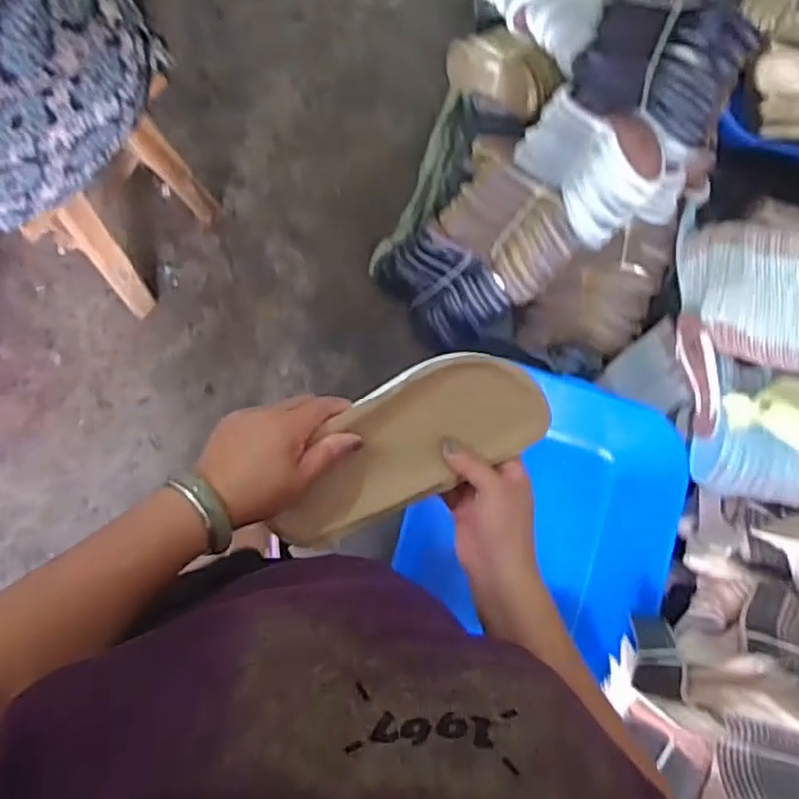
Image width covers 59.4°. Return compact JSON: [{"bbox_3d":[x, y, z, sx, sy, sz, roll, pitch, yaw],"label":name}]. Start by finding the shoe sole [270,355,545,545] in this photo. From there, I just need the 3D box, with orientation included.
[{"bbox_3d":[0.004,0.035,0.577,0.234,0.011,0.102,-25,104,-3],"label":"shoe sole"}]

